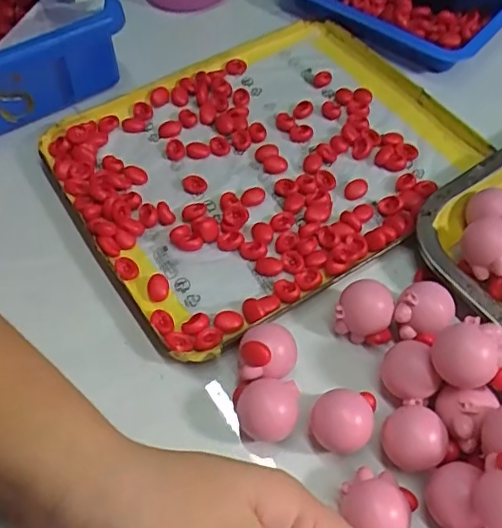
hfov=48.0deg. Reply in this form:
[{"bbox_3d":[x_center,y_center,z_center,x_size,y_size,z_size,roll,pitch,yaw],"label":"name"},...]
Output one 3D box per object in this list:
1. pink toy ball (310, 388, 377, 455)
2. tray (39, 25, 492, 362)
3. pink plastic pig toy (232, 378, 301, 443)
[{"bbox_3d":[0.044,0.074,0.270,0.028,0.025,0.032,15,59,11],"label":"pink toy ball"},{"bbox_3d":[0.011,-0.069,0.368,0.242,0.014,0.195,-29,61,-16],"label":"tray"},{"bbox_3d":[0.008,0.072,0.273,0.030,0.023,0.027,-7,57,-3],"label":"pink plastic pig toy"}]

